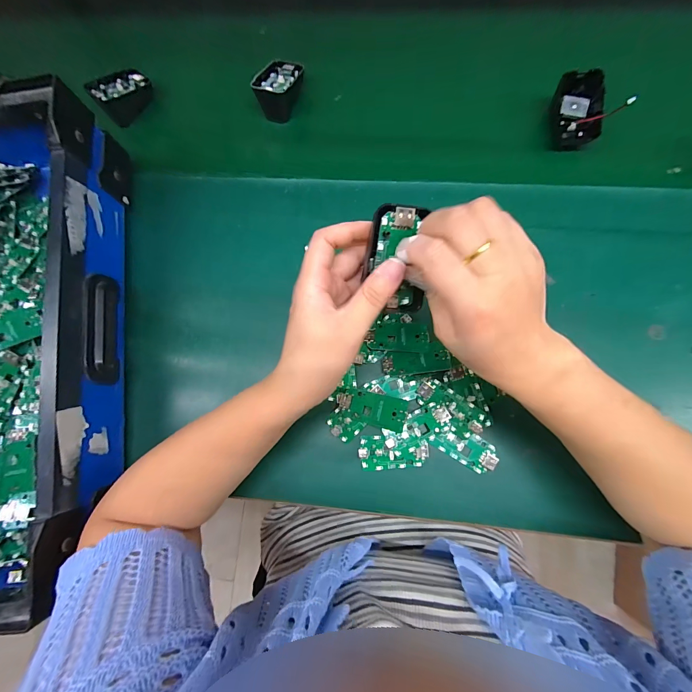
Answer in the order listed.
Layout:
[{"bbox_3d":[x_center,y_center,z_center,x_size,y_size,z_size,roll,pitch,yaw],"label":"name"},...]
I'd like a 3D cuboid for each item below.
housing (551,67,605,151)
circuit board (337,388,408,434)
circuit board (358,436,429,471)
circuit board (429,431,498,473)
[{"bbox_3d":[0.248,-0.254,0.347,0.044,0.035,0.067,4,81,4],"label":"housing"},{"bbox_3d":[0.024,0.060,0.309,0.066,0.005,0.031,13,92,9],"label":"circuit board"},{"bbox_3d":[0.045,0.102,0.306,0.063,0.007,0.031,-1,81,3],"label":"circuit board"},{"bbox_3d":[0.111,0.095,0.302,0.060,0.008,0.029,31,84,8],"label":"circuit board"}]

